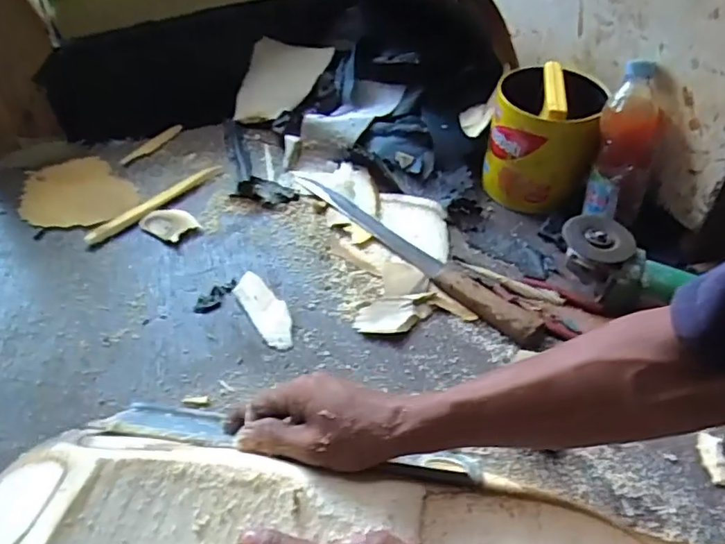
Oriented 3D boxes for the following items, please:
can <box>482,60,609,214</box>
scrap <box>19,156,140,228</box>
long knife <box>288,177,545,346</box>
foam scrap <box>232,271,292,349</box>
[{"bbox_3d":[0.259,-0.193,0.815,0.141,0.163,0.147,-1,46,1],"label":"can"},{"bbox_3d":[-0.444,-0.127,0.859,0.158,0.024,0.152,-19,49,-16],"label":"scrap"},{"bbox_3d":[0.061,-0.034,0.755,0.044,0.023,0.430,-36,55,-28],"label":"long knife"},{"bbox_3d":[-0.120,0.046,0.688,0.044,0.009,0.126,-26,51,-22],"label":"foam scrap"}]

